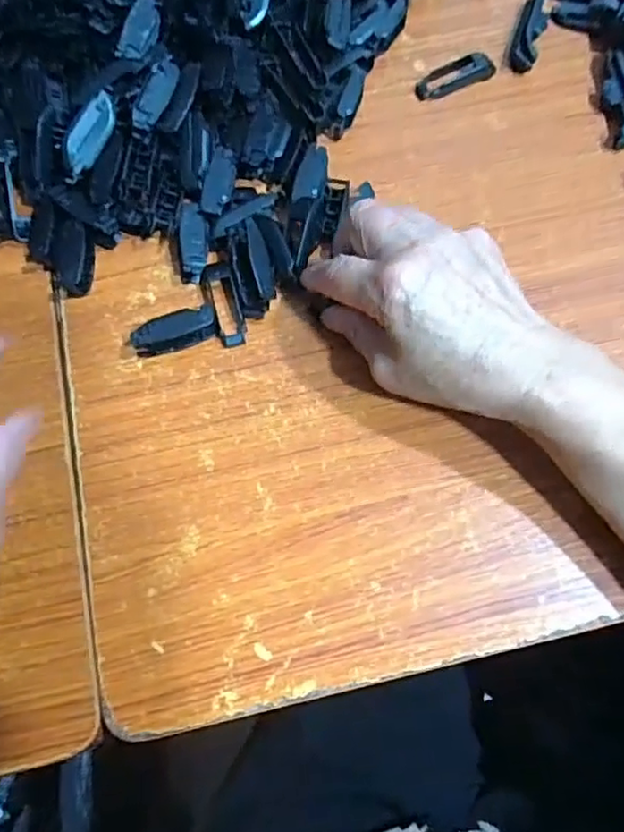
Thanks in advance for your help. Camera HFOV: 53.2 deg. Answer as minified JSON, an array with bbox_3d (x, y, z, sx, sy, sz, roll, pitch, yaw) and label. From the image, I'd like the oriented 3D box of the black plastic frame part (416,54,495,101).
[{"bbox_3d":[0.100,-0.233,0.425,0.059,0.012,0.020,-23,71,-6],"label":"black plastic frame part"}]

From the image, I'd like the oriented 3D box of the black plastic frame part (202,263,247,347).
[{"bbox_3d":[-0.052,-0.069,0.370,0.019,0.014,0.055,-16,70,-4],"label":"black plastic frame part"}]

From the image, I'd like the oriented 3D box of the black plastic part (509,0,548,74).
[{"bbox_3d":[0.153,-0.271,0.434,0.017,0.018,0.071,18,72,8],"label":"black plastic part"}]

